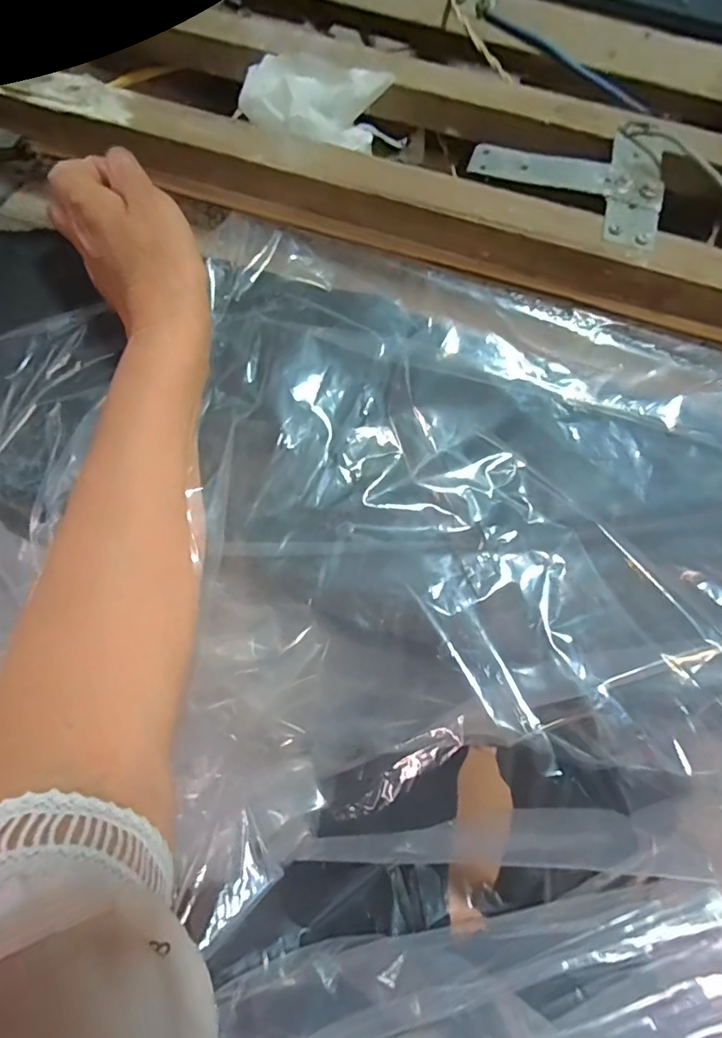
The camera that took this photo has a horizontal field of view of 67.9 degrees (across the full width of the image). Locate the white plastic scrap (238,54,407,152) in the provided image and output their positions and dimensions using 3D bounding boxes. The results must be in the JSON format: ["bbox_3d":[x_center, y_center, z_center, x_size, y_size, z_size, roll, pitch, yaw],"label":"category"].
[{"bbox_3d":[-0.029,-0.280,0.366,0.110,0.045,0.055,11,68,1],"label":"white plastic scrap"}]

